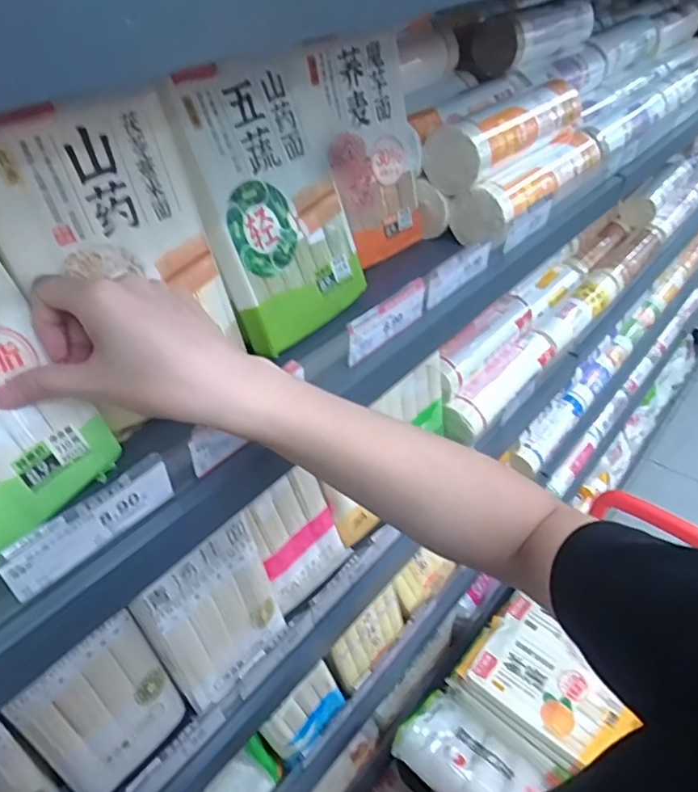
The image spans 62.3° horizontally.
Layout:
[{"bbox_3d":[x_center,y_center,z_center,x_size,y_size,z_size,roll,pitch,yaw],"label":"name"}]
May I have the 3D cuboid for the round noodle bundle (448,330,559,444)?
[{"bbox_3d":[0.234,-0.019,0.874,0.055,0.058,0.258,27,47,32],"label":"round noodle bundle"}]

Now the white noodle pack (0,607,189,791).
[{"bbox_3d":[-0.202,0.265,0.485,0.040,0.142,0.105,28,48,33],"label":"white noodle pack"}]

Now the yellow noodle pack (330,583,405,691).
[{"bbox_3d":[0.024,0.349,0.860,0.037,0.111,0.141,13,38,43],"label":"yellow noodle pack"}]

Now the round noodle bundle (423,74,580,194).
[{"bbox_3d":[0.177,-0.304,0.664,0.075,0.064,0.231,26,47,32],"label":"round noodle bundle"}]

